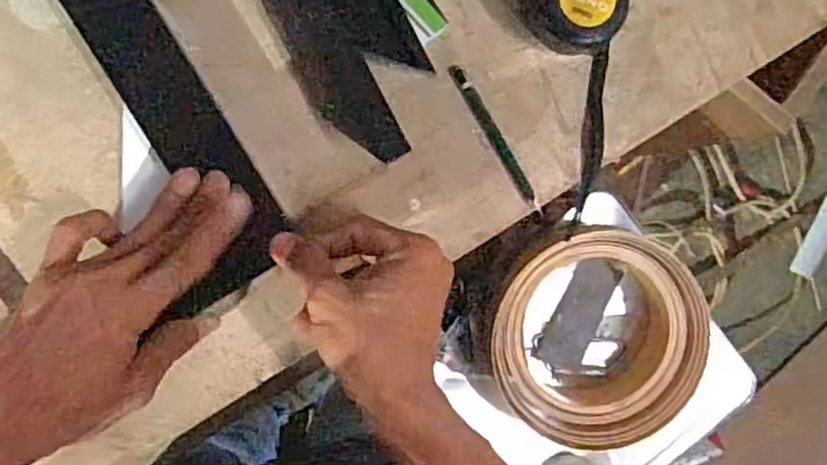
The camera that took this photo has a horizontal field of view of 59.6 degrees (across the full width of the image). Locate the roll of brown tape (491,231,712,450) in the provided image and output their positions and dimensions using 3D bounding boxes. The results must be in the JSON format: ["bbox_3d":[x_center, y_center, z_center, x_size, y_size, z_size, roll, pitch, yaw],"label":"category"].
[{"bbox_3d":[0.155,0.091,0.604,0.173,0.045,0.183,-20,94,-4],"label":"roll of brown tape"}]

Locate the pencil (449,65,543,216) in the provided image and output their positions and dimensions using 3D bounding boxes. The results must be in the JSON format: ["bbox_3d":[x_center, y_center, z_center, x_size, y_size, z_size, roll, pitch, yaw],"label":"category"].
[{"bbox_3d":[0.054,-0.060,0.467,0.009,0.006,0.108,-31,96,-4],"label":"pencil"}]

